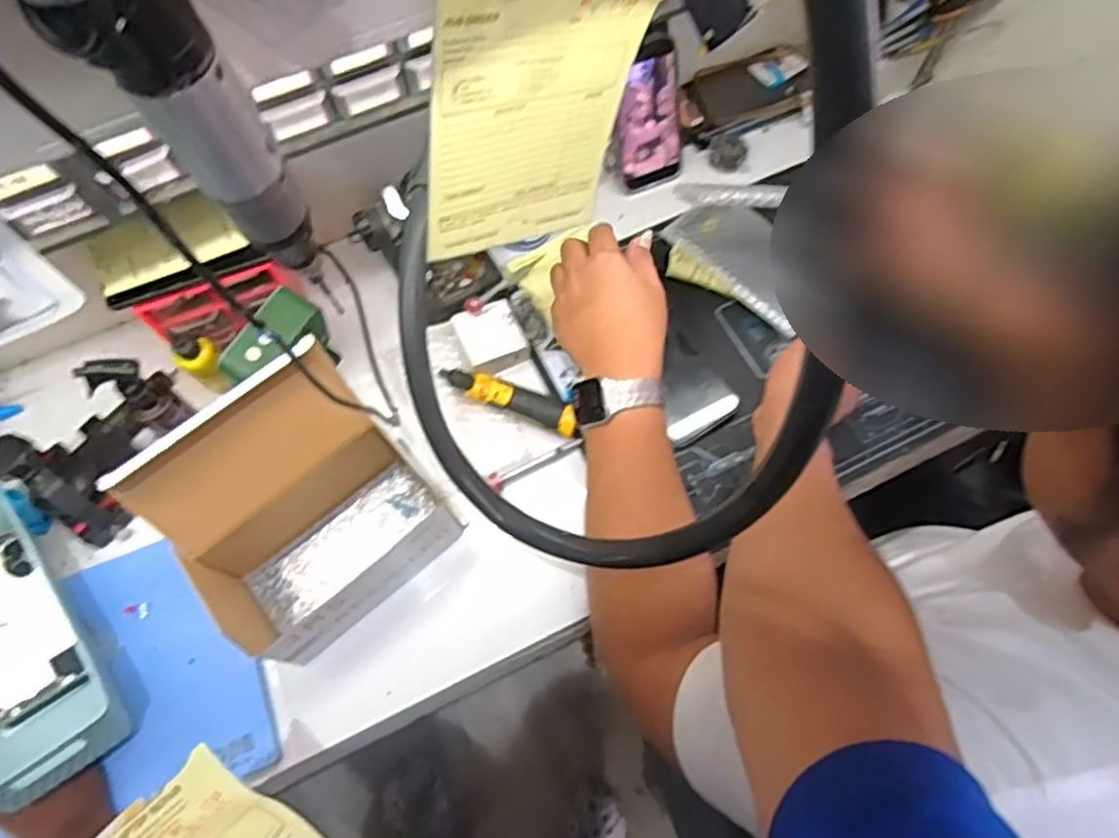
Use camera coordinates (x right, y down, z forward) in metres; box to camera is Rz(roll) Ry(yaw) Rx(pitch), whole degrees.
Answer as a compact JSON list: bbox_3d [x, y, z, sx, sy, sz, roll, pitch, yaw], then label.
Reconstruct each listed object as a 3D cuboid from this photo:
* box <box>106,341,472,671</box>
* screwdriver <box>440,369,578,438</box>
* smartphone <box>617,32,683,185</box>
[{"bbox_3d":[-0.212,0.082,0.557,0.196,0.170,0.146,-39,72,-13],"label":"box"},{"bbox_3d":[-0.047,-0.022,0.677,0.141,0.028,0.033,22,70,10],"label":"screwdriver"},{"bbox_3d":[0.096,-0.320,0.736,0.073,0.148,0.008,-20,46,-8],"label":"smartphone"}]

